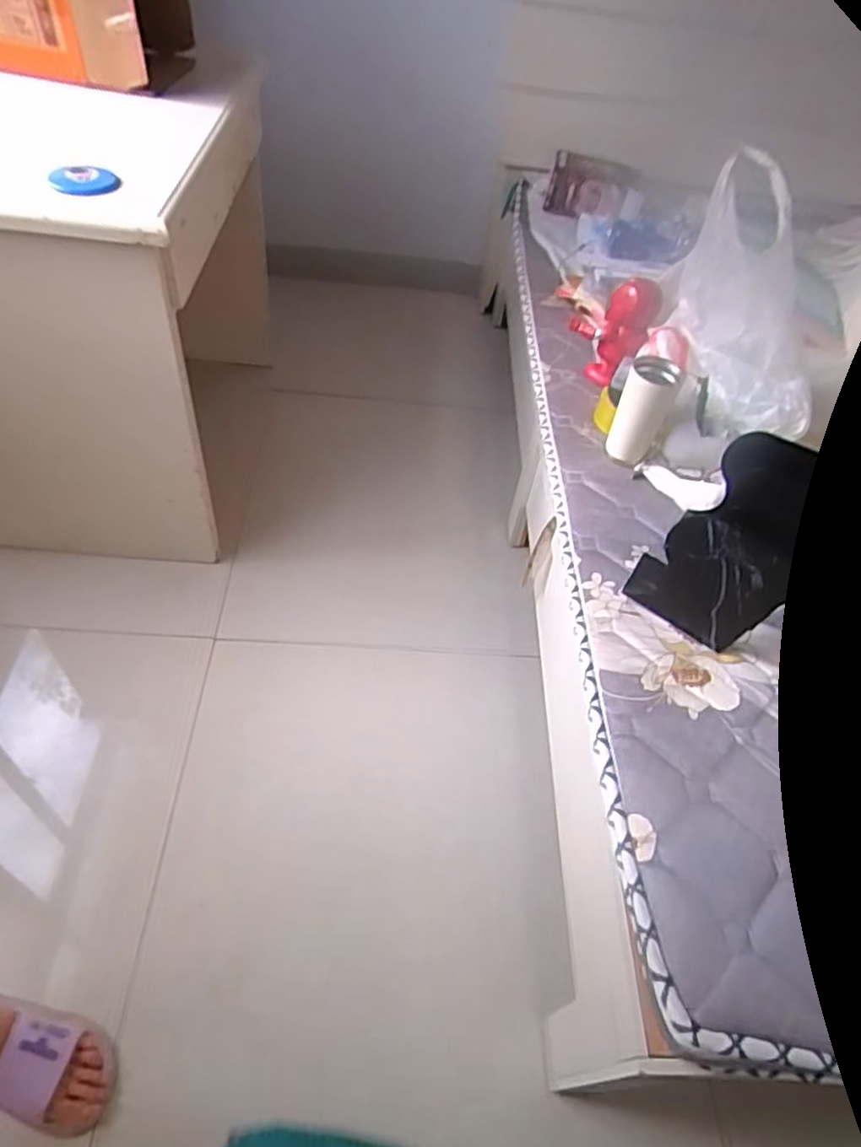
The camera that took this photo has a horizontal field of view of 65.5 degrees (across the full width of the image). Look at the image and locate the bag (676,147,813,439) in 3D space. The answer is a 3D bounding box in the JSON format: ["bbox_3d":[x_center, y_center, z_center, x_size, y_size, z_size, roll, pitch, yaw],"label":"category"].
[{"bbox_3d":[0.552,-0.448,1.136,0.224,0.201,0.439,-4,86,-9],"label":"bag"}]

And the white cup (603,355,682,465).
[{"bbox_3d":[0.355,-0.272,1.127,0.079,0.164,0.083,3,52,-4],"label":"white cup"}]

